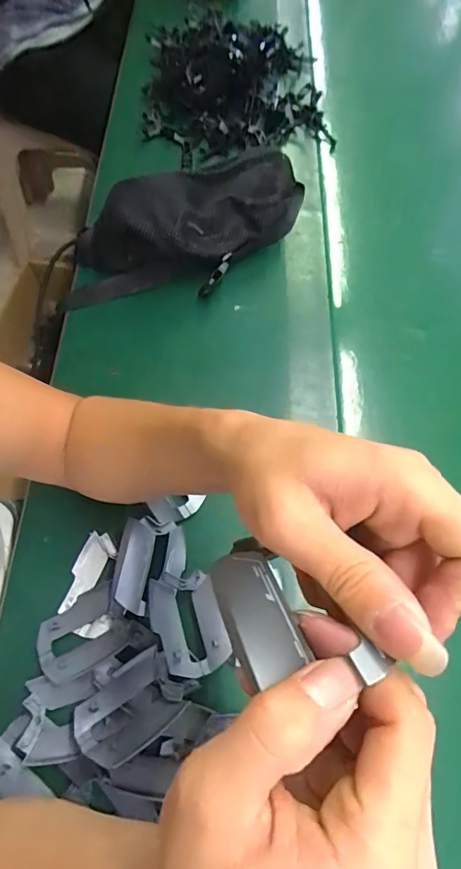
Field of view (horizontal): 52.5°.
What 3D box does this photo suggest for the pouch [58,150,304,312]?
[{"bbox_3d":[-0.032,-0.232,0.532,0.300,0.076,0.120,-20,67,-12],"label":"pouch"}]

